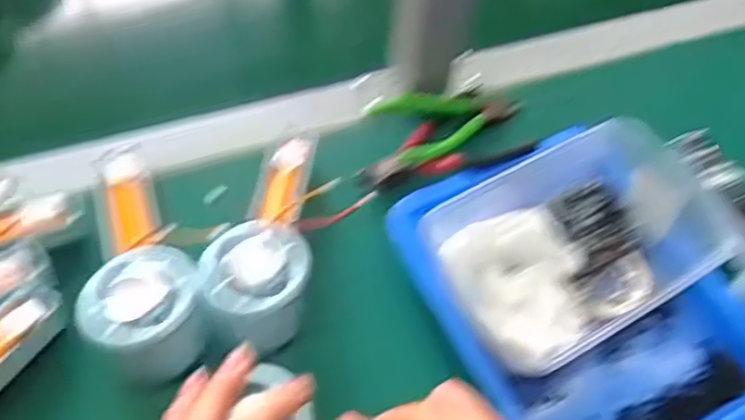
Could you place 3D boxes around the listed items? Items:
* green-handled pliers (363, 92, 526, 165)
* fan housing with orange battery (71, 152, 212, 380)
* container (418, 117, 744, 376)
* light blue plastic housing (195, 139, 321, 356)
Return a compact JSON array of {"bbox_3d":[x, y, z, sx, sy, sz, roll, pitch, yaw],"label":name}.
[{"bbox_3d":[0.058,-0.069,0.498,0.111,0.027,0.053,-24,62,-19],"label":"green-handled pliers"},{"bbox_3d":[-0.147,0.025,0.401,0.062,0.045,0.158,-23,62,-18],"label":"fan housing with orange battery"},{"bbox_3d":[0.125,0.023,0.432,0.175,0.057,0.128,-23,62,-18],"label":"container"},{"bbox_3d":[-0.066,0.018,0.422,0.060,0.056,0.166,5,42,-1],"label":"light blue plastic housing"}]

